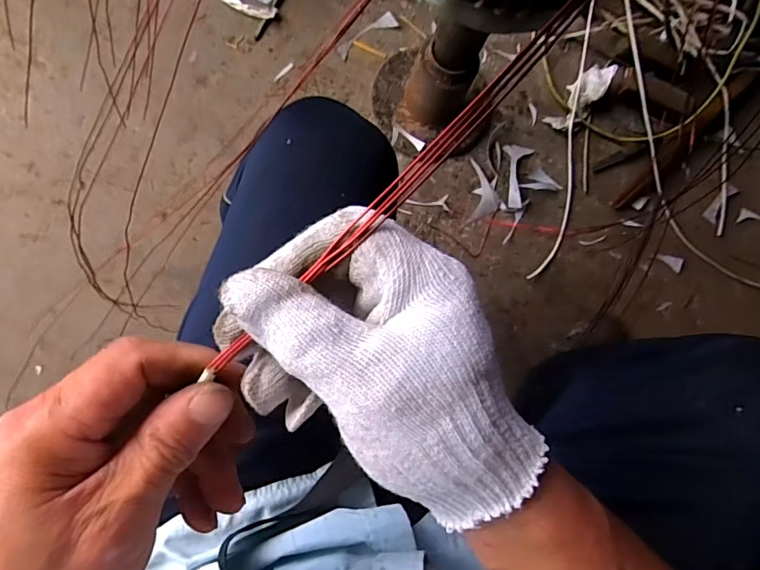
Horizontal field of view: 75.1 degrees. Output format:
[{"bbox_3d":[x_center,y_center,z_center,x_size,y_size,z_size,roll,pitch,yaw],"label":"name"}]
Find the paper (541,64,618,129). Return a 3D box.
[{"bbox_3d":[0.371,-0.346,0.905,0.055,0.034,0.157,43,82,-1],"label":"paper"}]

